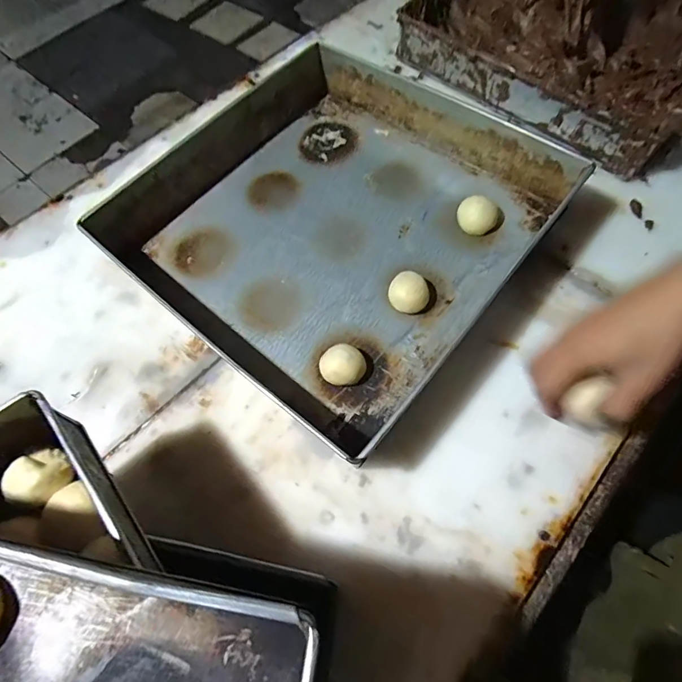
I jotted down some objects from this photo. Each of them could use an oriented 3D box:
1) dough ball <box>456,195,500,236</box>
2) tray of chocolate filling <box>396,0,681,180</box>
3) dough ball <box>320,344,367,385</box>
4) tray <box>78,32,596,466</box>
[{"bbox_3d":[0.160,-0.145,0.501,0.046,0.034,0.040,16,66,10],"label":"dough ball"},{"bbox_3d":[0.357,-0.477,0.607,0.405,0.126,0.411,37,71,18],"label":"tray of chocolate filling"},{"bbox_3d":[0.002,0.026,0.438,0.045,0.028,0.040,27,68,15],"label":"dough ball"},{"bbox_3d":[-0.012,-0.145,0.498,0.412,0.070,0.406,37,71,19],"label":"tray"}]

